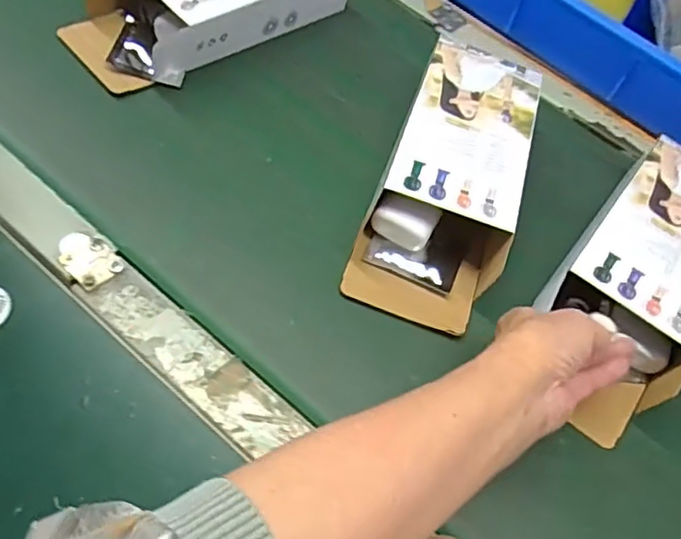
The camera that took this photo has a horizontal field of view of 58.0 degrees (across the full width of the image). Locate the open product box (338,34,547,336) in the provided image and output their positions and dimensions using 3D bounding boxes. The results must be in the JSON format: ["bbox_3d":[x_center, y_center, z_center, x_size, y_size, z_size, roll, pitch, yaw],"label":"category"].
[{"bbox_3d":[0.089,-0.076,0.486,0.103,0.057,0.248,17,57,8],"label":"open product box"}]

